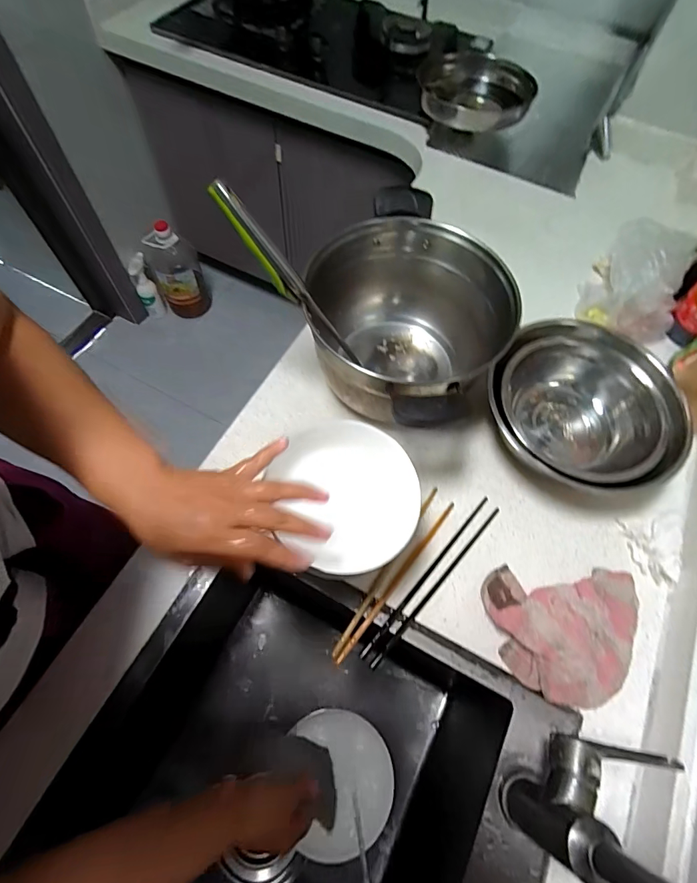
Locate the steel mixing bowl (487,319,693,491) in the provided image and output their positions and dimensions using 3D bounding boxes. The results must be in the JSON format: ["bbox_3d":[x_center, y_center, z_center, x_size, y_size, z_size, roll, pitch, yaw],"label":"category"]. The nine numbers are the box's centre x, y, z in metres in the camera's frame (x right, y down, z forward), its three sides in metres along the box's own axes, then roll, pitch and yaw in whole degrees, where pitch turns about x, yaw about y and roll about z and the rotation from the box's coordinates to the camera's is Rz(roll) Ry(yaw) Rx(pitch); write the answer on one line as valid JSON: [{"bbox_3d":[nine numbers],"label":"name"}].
[{"bbox_3d":[0.298,-0.041,0.549,0.236,0.107,0.198,42,69,17],"label":"steel mixing bowl"}]

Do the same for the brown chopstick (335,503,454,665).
[{"bbox_3d":[0.059,0.158,0.495,0.009,0.008,0.225,37,67,15],"label":"brown chopstick"}]

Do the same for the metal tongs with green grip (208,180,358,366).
[{"bbox_3d":[-0.060,-0.165,0.461,0.024,0.238,0.020,-2,55,41],"label":"metal tongs with green grip"}]

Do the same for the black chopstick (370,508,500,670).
[{"bbox_3d":[0.106,0.165,0.494,0.008,0.010,0.235,40,68,16],"label":"black chopstick"}]

